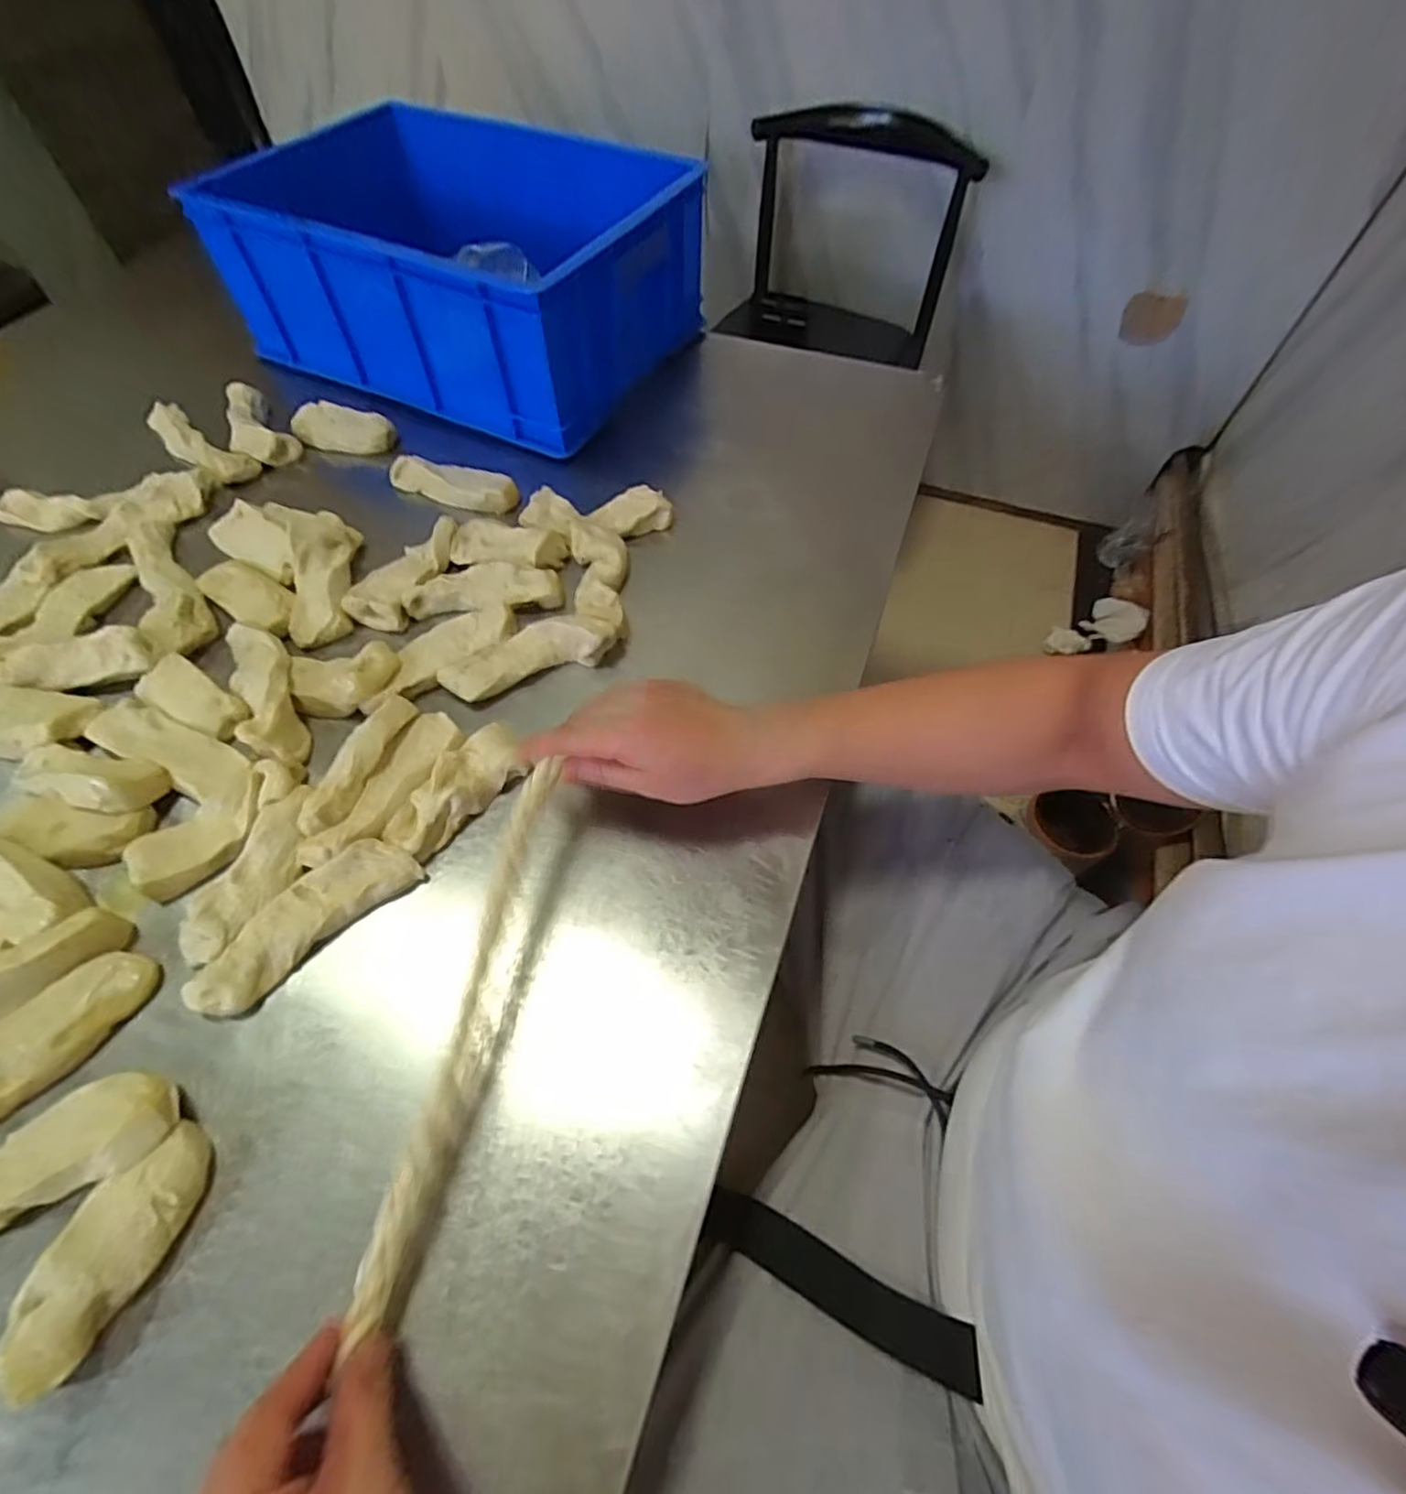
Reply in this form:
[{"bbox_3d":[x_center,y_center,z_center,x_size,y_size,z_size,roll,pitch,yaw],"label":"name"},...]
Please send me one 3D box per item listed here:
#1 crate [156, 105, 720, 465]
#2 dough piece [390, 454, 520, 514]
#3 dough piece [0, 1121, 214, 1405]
[{"bbox_3d":[-0.277,-0.603,0.826,0.500,0.164,0.368,25,59,14],"label":"crate"},{"bbox_3d":[-0.269,-0.285,0.733,0.152,0.043,0.047,18,58,10],"label":"dough piece"},{"bbox_3d":[-0.314,0.266,0.357,0.046,0.030,0.110,25,59,14],"label":"dough piece"}]

